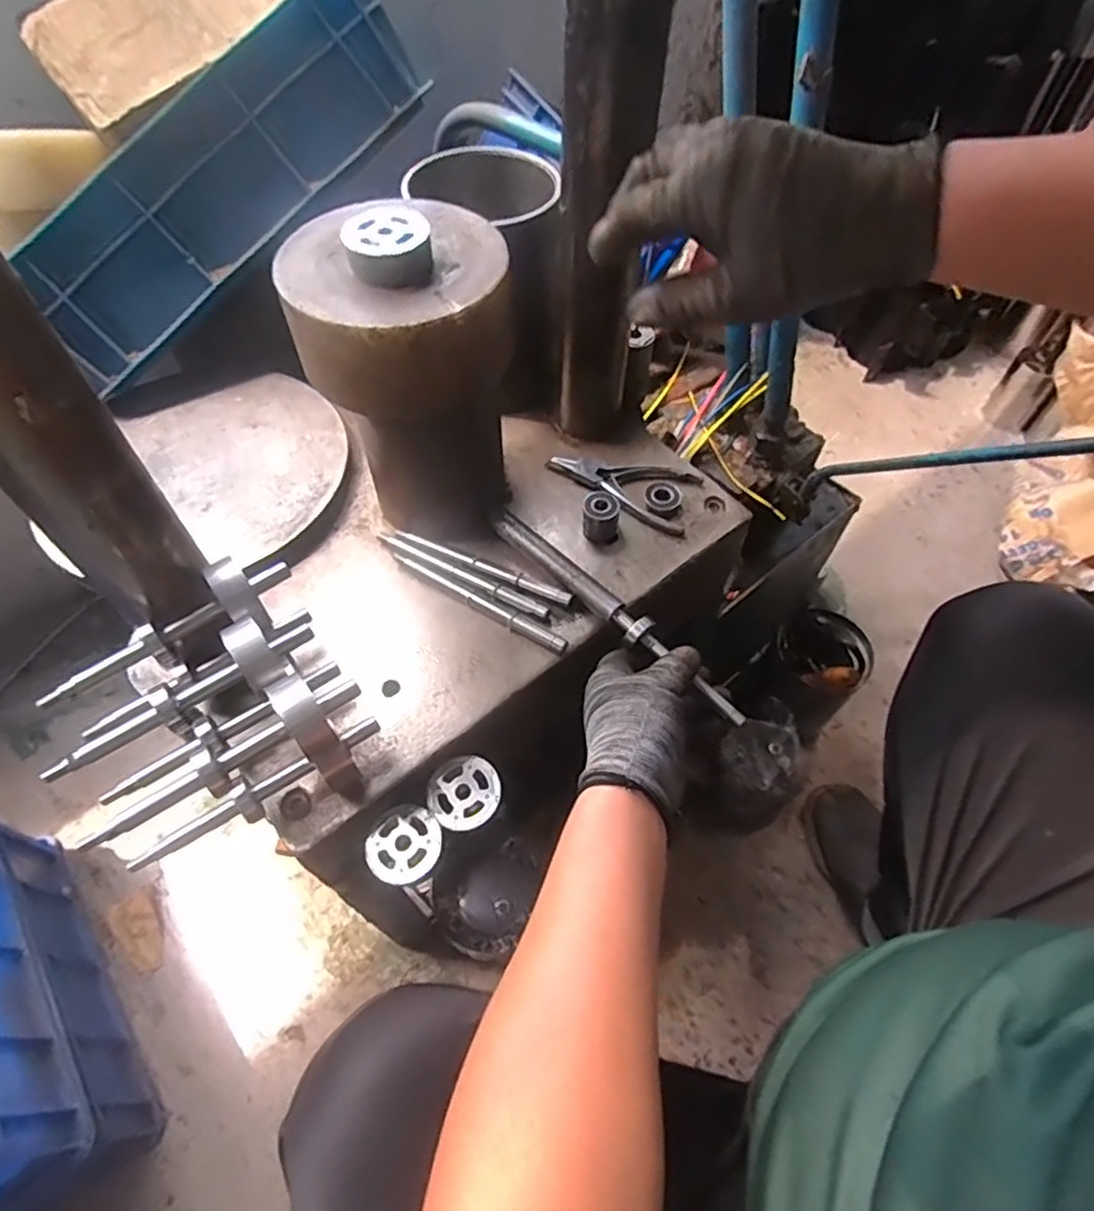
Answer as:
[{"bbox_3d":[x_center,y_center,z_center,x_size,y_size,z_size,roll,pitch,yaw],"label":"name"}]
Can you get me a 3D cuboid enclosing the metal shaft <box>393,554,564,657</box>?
[{"bbox_3d":[-0.056,-0.003,0.537,0.159,0.007,0.014,26,60,16],"label":"metal shaft"}]

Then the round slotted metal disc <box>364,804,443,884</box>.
[{"bbox_3d":[-0.100,0.165,0.471,0.053,0.008,0.051,0,56,0],"label":"round slotted metal disc"}]

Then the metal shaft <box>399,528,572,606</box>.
[{"bbox_3d":[-0.054,-0.034,0.558,0.165,0.008,0.012,24,59,15],"label":"metal shaft"}]

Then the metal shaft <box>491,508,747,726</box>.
[{"bbox_3d":[0.053,0.002,0.537,0.030,0.021,0.256,-39,67,-23],"label":"metal shaft"}]

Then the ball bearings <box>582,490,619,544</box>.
[{"bbox_3d":[0.046,-0.076,0.579,0.031,0.034,0.029,6,56,3],"label":"ball bearings"}]

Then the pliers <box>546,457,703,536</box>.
[{"bbox_3d":[0.066,-0.107,0.613,0.135,0.012,0.073,13,57,8],"label":"pliers"}]

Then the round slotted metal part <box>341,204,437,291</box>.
[{"bbox_3d":[-0.097,-0.222,0.420,0.052,0.024,0.057,0,56,0],"label":"round slotted metal part"}]

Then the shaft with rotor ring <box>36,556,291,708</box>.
[{"bbox_3d":[-0.237,0.008,0.435,0.146,0.040,0.043,-27,61,-17],"label":"shaft with rotor ring"}]

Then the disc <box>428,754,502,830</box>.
[{"bbox_3d":[-0.059,0.133,0.486,0.050,0.010,0.052,0,56,0],"label":"disc"}]

